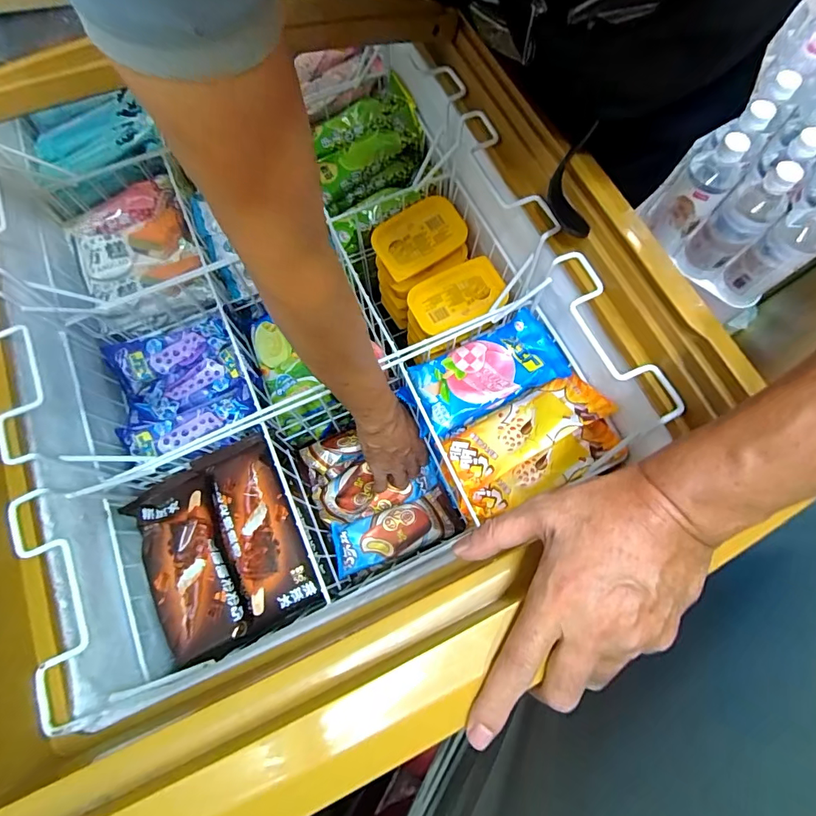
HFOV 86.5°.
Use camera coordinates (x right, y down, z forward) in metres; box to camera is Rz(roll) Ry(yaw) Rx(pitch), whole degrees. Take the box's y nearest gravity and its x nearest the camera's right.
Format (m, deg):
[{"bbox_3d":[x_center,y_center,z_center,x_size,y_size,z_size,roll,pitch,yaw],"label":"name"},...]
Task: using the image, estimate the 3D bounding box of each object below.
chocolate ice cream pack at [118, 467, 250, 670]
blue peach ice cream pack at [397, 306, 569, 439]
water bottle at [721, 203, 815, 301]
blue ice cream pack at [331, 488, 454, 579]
[{"bbox_3d":[-0.243,0.171,0.478,0.089,0.037,0.197,-22,72,-6],"label":"chocolate ice cream pack"},{"bbox_3d":[0.091,-0.043,0.521,0.177,0.030,0.090,-25,73,-7],"label":"blue peach ice cream pack"},{"bbox_3d":[0.486,-0.207,0.562,0.054,0.155,0.063,-36,74,-10],"label":"water bottle"},{"bbox_3d":[-0.022,0.173,0.603,0.166,0.020,0.070,-17,72,-4],"label":"blue ice cream pack"}]

